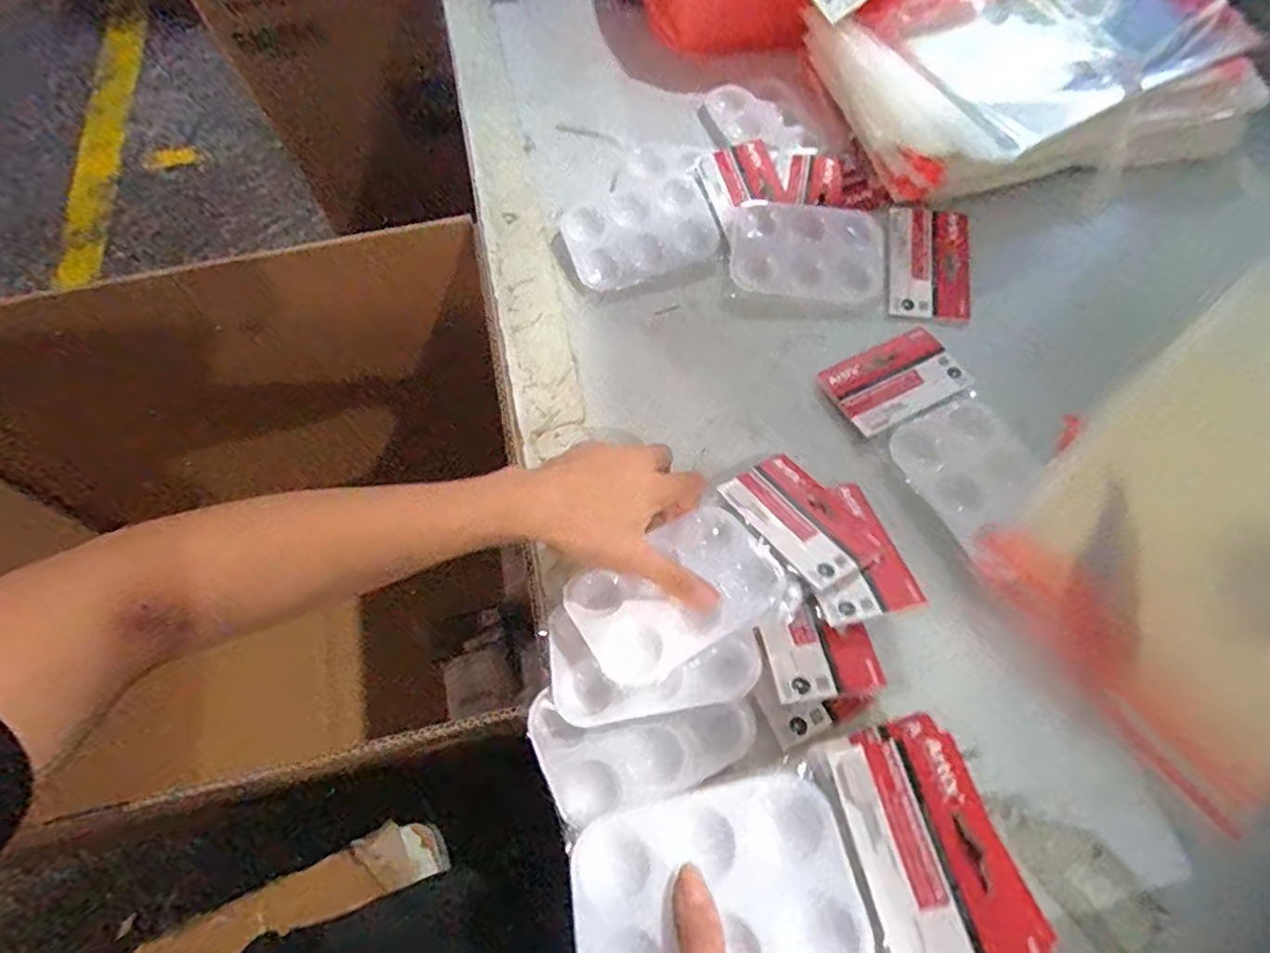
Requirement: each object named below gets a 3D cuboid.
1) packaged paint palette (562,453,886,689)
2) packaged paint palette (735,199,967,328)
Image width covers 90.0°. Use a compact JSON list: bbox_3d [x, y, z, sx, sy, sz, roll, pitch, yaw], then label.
[{"bbox_3d":[0.055,0.056,0.396,0.191,0.023,0.094,-28,67,-20],"label":"packaged paint palette"},{"bbox_3d":[0.177,-0.183,0.521,0.193,0.023,0.096,7,65,4],"label":"packaged paint palette"}]

